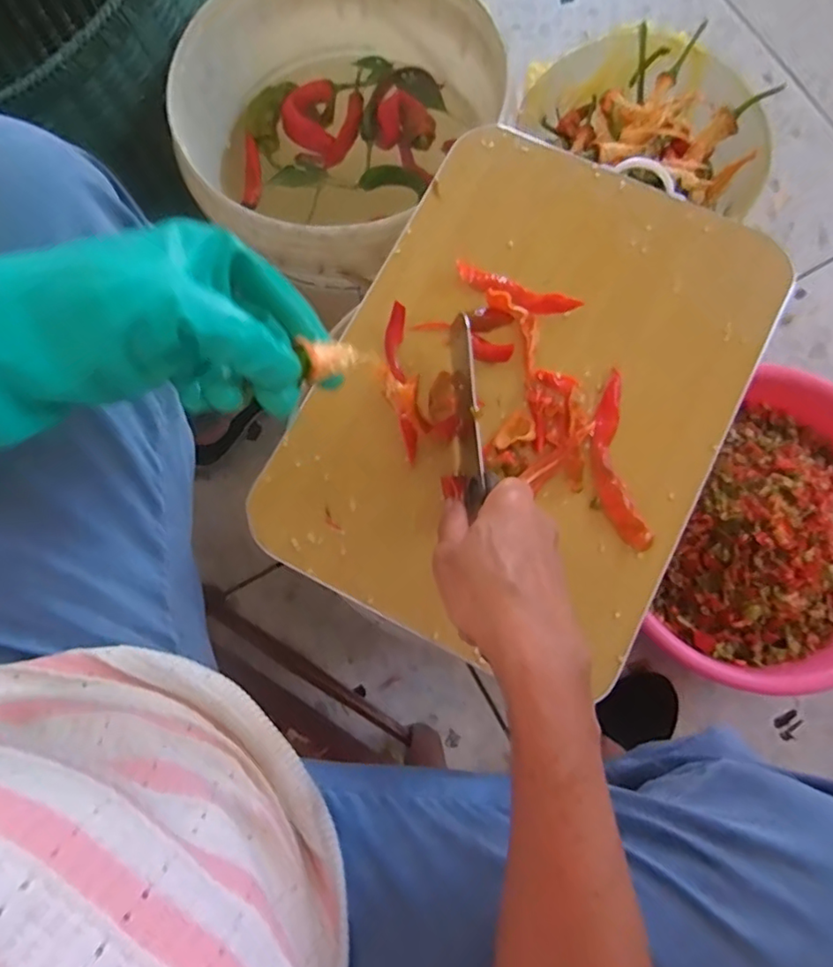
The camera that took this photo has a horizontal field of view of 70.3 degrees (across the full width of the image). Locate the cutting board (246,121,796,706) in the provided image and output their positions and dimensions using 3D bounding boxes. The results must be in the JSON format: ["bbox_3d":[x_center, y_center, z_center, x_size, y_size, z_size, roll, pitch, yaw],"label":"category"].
[{"bbox_3d":[0.086,-0.075,0.447,0.288,0.020,0.399,27,81,5],"label":"cutting board"}]

